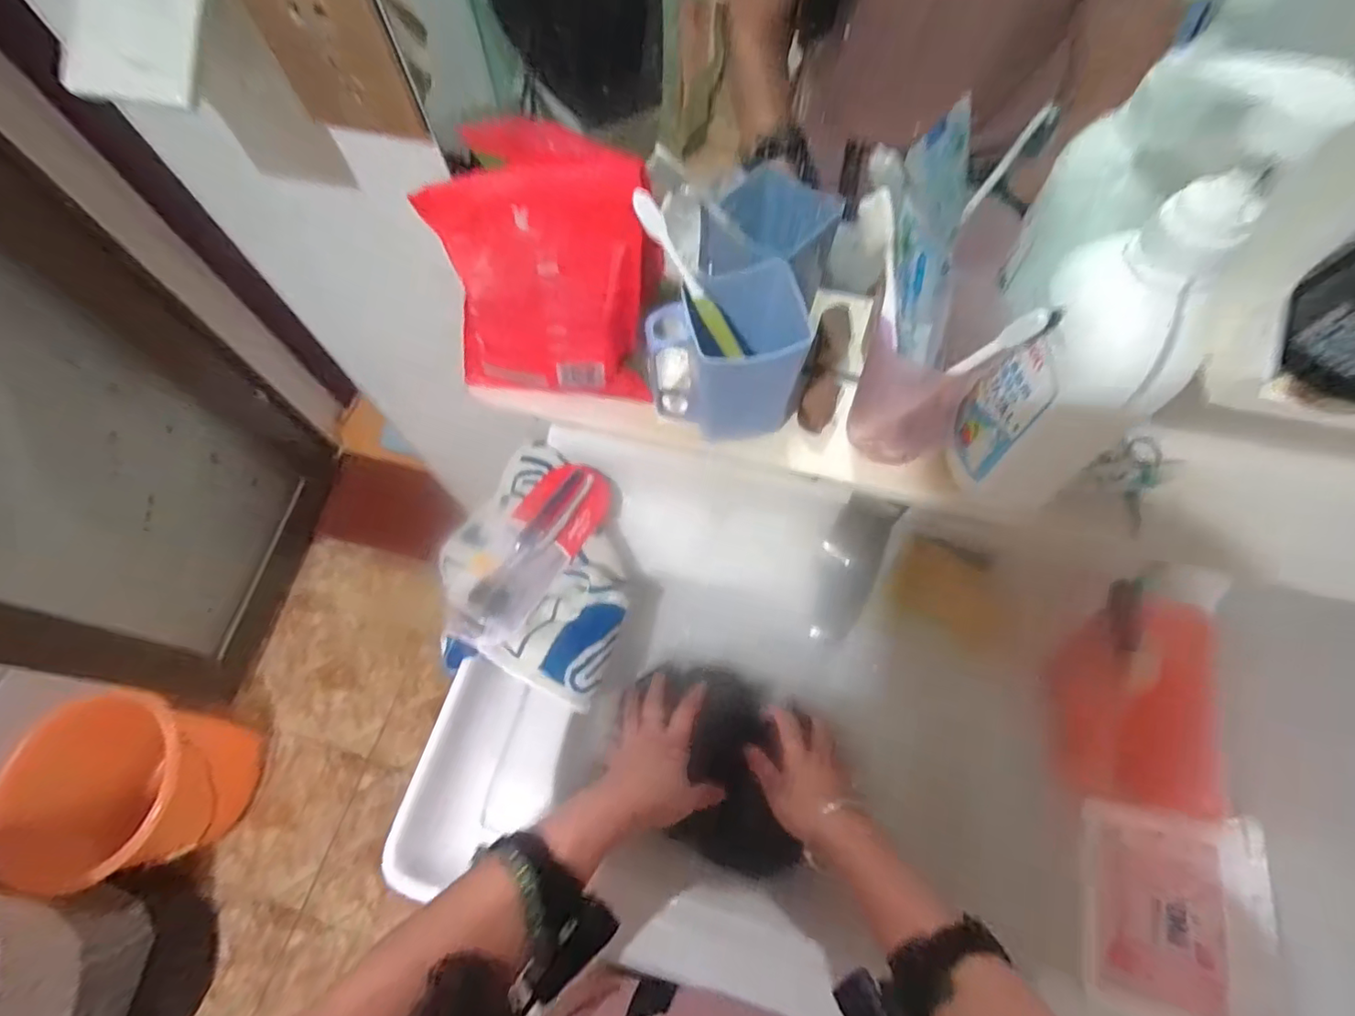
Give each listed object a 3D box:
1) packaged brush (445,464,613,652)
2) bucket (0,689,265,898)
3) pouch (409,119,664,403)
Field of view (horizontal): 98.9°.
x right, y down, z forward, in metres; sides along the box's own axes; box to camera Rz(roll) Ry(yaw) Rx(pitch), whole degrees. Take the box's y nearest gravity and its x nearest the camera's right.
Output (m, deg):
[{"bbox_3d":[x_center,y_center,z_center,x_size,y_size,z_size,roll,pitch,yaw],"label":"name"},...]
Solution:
[{"bbox_3d":[-0.151,0.043,0.611,0.081,0.044,0.223,21,67,12],"label":"packaged brush"},{"bbox_3d":[-1.084,0.561,1.179,0.368,0.314,0.327,-5,65,0],"label":"bucket"},{"bbox_3d":[-0.089,-0.162,0.412,0.153,0.178,0.056,-2,36,-5],"label":"pouch"}]

